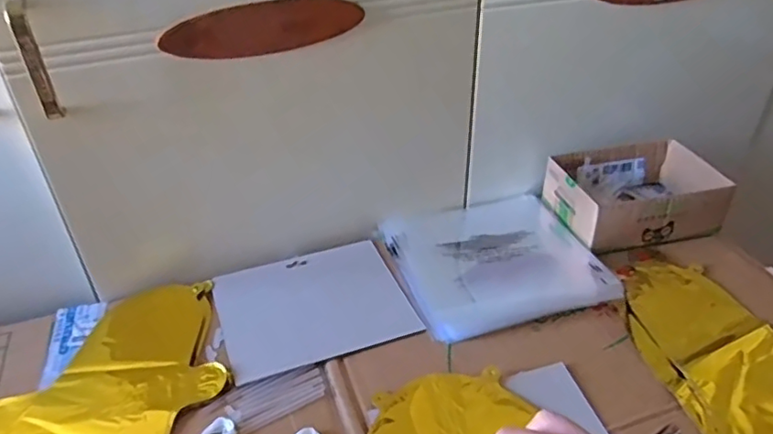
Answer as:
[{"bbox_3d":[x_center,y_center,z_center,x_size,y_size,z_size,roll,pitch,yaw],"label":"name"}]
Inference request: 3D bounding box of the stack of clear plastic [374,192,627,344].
[{"bbox_3d":[0.125,0.040,0.694,0.224,0.014,0.207,-11,39,-15],"label":"stack of clear plastic"}]

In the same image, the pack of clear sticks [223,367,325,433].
[{"bbox_3d":[-0.101,0.164,0.548,0.088,0.004,0.047,-19,42,-24],"label":"pack of clear sticks"}]

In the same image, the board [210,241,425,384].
[{"bbox_3d":[-0.079,0.092,0.644,0.192,0.006,0.162,-12,37,-18],"label":"board"}]

